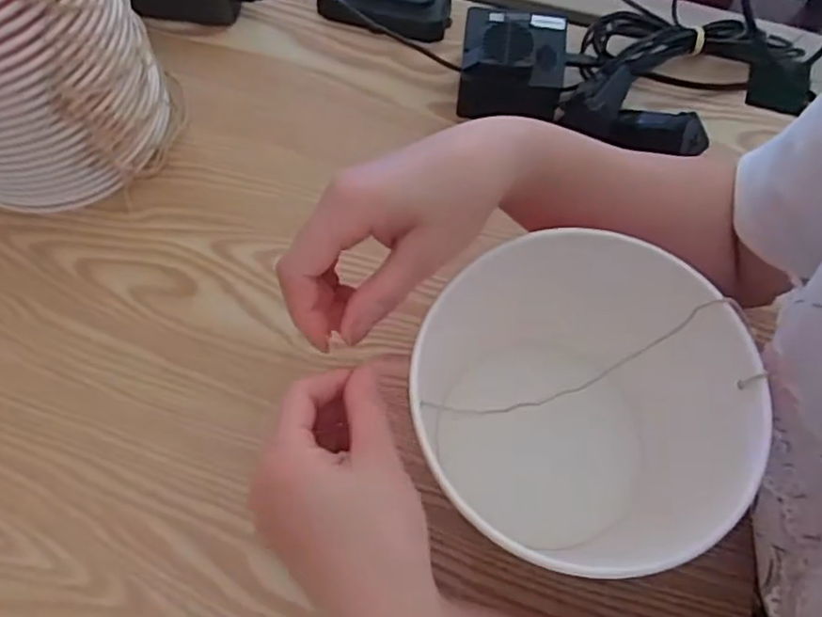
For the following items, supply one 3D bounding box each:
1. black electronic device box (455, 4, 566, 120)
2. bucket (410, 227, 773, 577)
[{"bbox_3d":[0.079,-0.185,0.514,0.082,0.060,0.075,6,68,1],"label":"black electronic device box"},{"bbox_3d":[0.093,0.058,0.369,0.153,0.127,0.159,1,68,-1],"label":"bucket"}]

